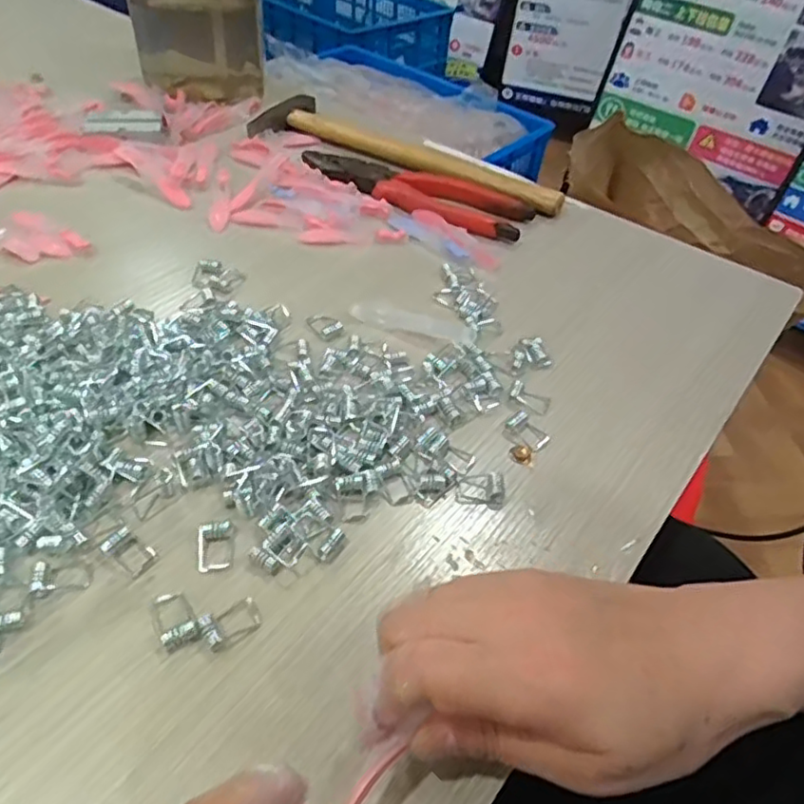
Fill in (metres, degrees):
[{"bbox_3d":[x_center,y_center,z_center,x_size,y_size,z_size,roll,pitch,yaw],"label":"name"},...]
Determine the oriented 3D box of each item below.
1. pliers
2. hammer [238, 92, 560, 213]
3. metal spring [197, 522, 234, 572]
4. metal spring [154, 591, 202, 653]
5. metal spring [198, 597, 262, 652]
[{"bbox_3d":[0.012,-0.170,0.508,0.187,0.013,0.060,30,50,21],"label":"pliers"},{"bbox_3d":[0.000,-0.214,0.549,0.291,0.017,0.049,25,49,20],"label":"hammer"},{"bbox_3d":[-0.083,0.063,0.286,0.015,0.007,0.021,-4,47,-10],"label":"metal spring"},{"bbox_3d":[-0.092,0.087,0.263,0.015,0.007,0.025,-18,51,-22],"label":"metal spring"},{"bbox_3d":[-0.069,0.089,0.262,0.023,0.007,0.014,-24,53,-26],"label":"metal spring"}]

